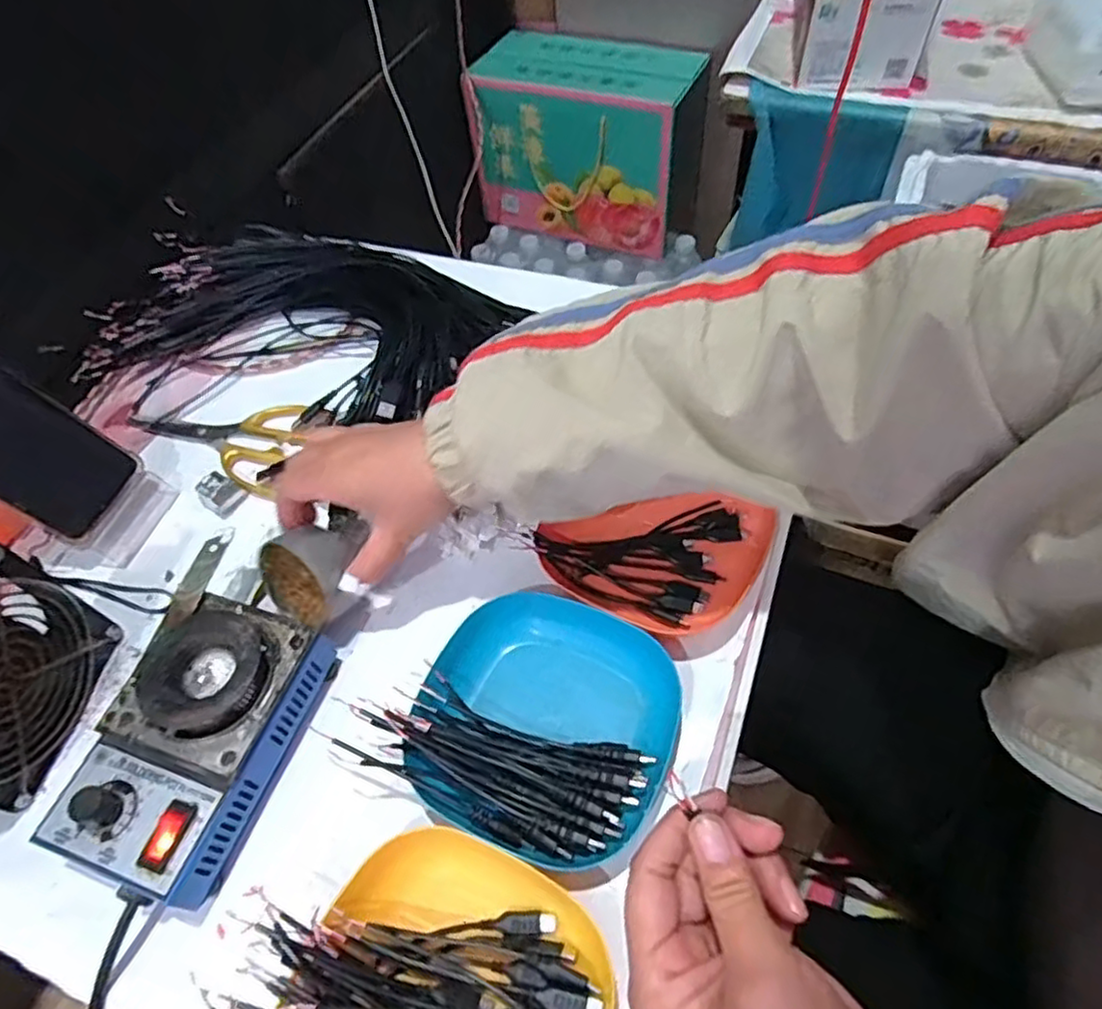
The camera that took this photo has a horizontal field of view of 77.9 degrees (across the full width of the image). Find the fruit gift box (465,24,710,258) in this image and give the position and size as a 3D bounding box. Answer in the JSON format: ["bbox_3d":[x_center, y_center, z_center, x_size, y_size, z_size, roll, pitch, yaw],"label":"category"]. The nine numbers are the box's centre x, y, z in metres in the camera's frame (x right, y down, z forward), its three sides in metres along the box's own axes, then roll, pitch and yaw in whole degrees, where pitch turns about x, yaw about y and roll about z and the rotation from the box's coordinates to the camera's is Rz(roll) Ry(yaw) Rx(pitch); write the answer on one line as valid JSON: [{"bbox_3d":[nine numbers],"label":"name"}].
[{"bbox_3d":[0.062,-0.569,1.074,0.318,0.236,0.161,18,59,16],"label":"fruit gift box"}]

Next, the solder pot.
[{"bbox_3d":[-0.201,0.132,0.389,0.096,0.064,0.149,13,58,13],"label":"solder pot"}]

